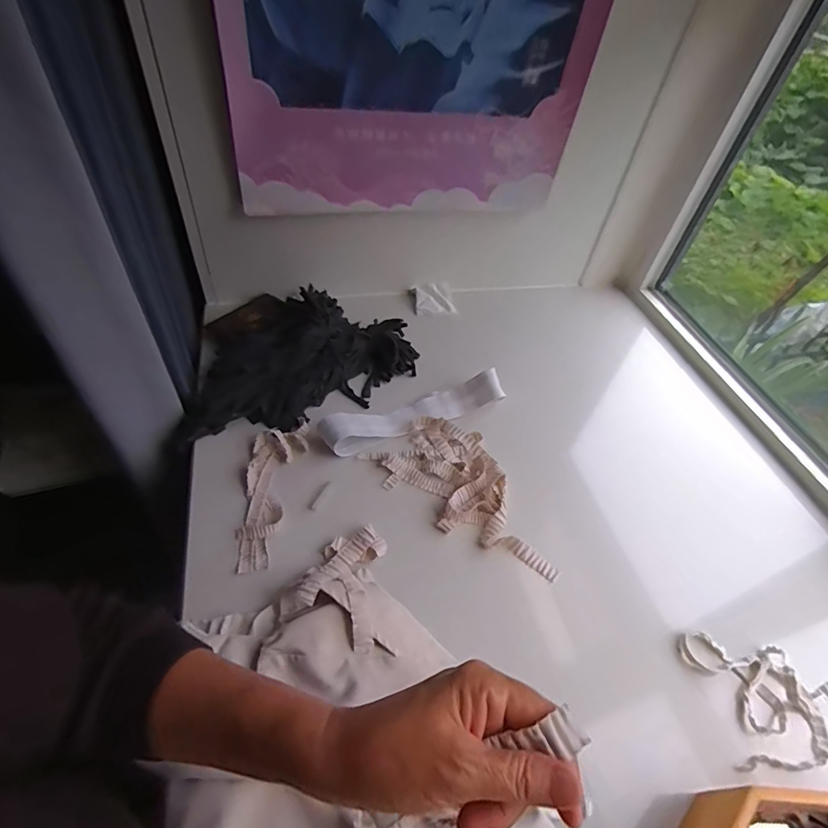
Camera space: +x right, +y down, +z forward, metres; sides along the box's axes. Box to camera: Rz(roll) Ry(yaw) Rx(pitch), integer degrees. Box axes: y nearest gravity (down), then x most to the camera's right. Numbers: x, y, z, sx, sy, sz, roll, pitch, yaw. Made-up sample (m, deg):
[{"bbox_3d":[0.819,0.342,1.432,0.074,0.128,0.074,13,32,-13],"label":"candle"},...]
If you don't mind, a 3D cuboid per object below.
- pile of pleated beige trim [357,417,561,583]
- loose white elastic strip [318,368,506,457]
[{"bbox_3d":[0.075,0.108,0.635,0.144,0.017,0.275,-30,59,-29],"label":"pile of pleated beige trim"},{"bbox_3d":[-0.001,-0.007,0.702,0.283,0.041,0.058,-17,53,-21],"label":"loose white elastic strip"}]

